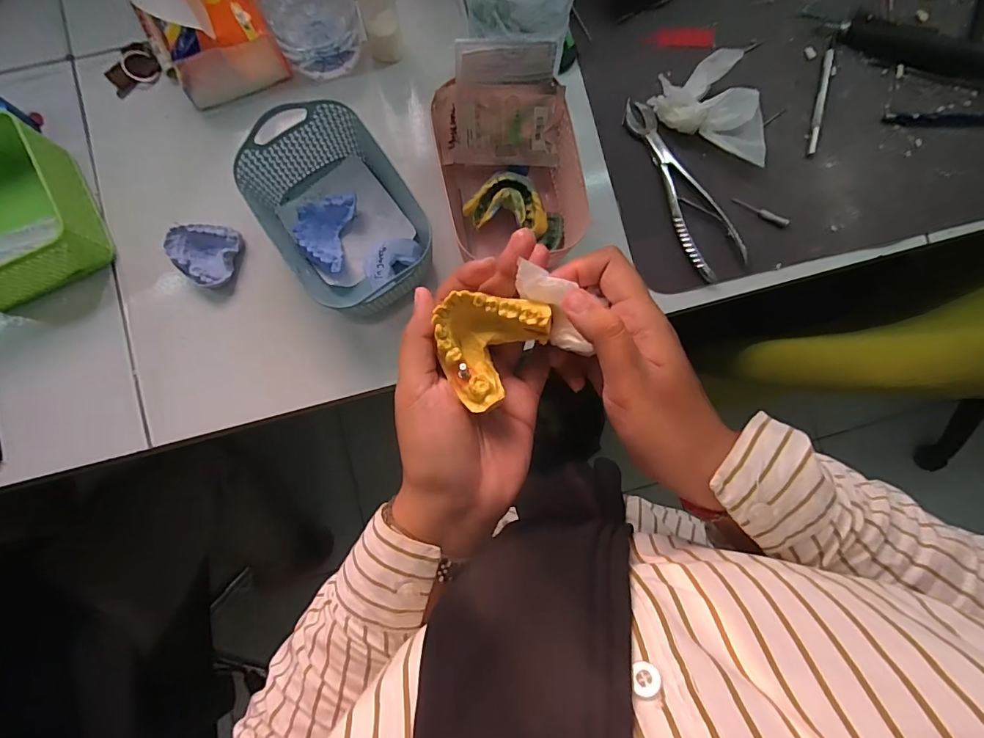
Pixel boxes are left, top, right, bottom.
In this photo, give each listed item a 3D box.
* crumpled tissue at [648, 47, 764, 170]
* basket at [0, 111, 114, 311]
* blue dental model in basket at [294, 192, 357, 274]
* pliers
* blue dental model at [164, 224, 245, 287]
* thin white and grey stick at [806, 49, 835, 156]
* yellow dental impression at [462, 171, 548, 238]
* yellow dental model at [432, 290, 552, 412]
[{"bbox_3d":[0.230,-0.266,0.479,0.125,0.033,0.081,30,85,-1],"label":"crumpled tissue"},{"bbox_3d":[-0.444,-0.138,0.431,0.135,0.066,0.140,-27,88,-5],"label":"basket"},{"bbox_3d":[-0.158,-0.131,0.451,0.048,0.025,0.071,14,85,-2],"label":"blue dental model in basket"},{"bbox_3d":[0.194,-0.186,0.479,0.054,0.009,0.197,-23,87,-5],"label":"pliers"},{"bbox_3d":[-0.272,-0.110,0.452,0.054,0.030,0.057,19,85,-2],"label":"blue dental model"},{"bbox_3d":[0.341,-0.277,0.495,0.012,0.006,0.111,13,85,-2],"label":"thin white and grey stick"},{"bbox_3d":[0.014,-0.156,0.454,0.076,0.031,0.048,4,85,-3],"label":"yellow dental impression"},{"bbox_3d":[0.001,-0.008,0.243,0.055,0.017,0.053,2,86,-2],"label":"yellow dental model"}]

